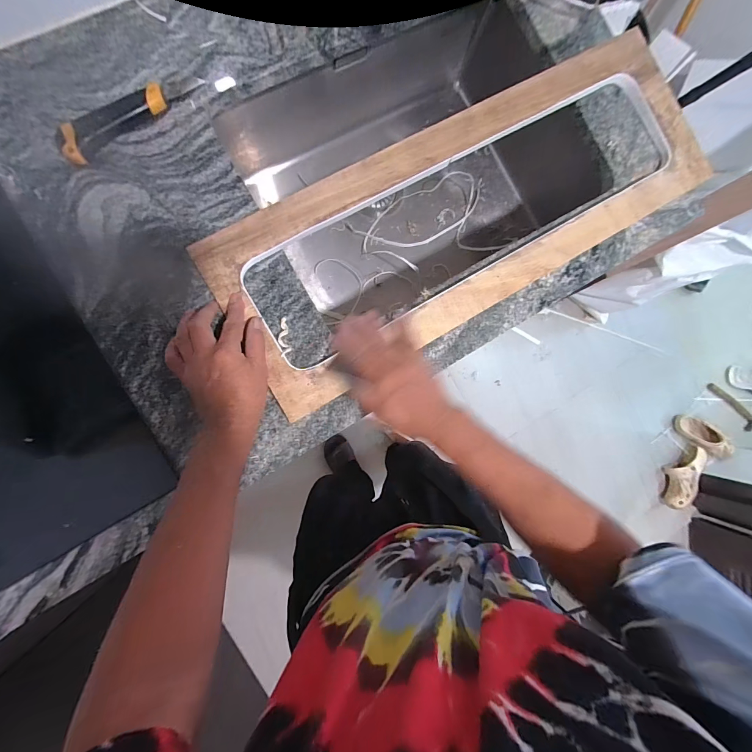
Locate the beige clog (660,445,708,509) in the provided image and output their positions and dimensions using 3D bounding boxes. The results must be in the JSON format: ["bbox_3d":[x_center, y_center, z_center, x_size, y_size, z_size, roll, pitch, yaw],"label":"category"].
[{"bbox_3d":[1.250,0.404,1.420,0.107,0.095,0.274,21,85,-7],"label":"beige clog"}]

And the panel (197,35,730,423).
[{"bbox_3d":[0.137,-0.214,0.458,0.686,0.020,0.248,-28,91,-7],"label":"panel"}]

